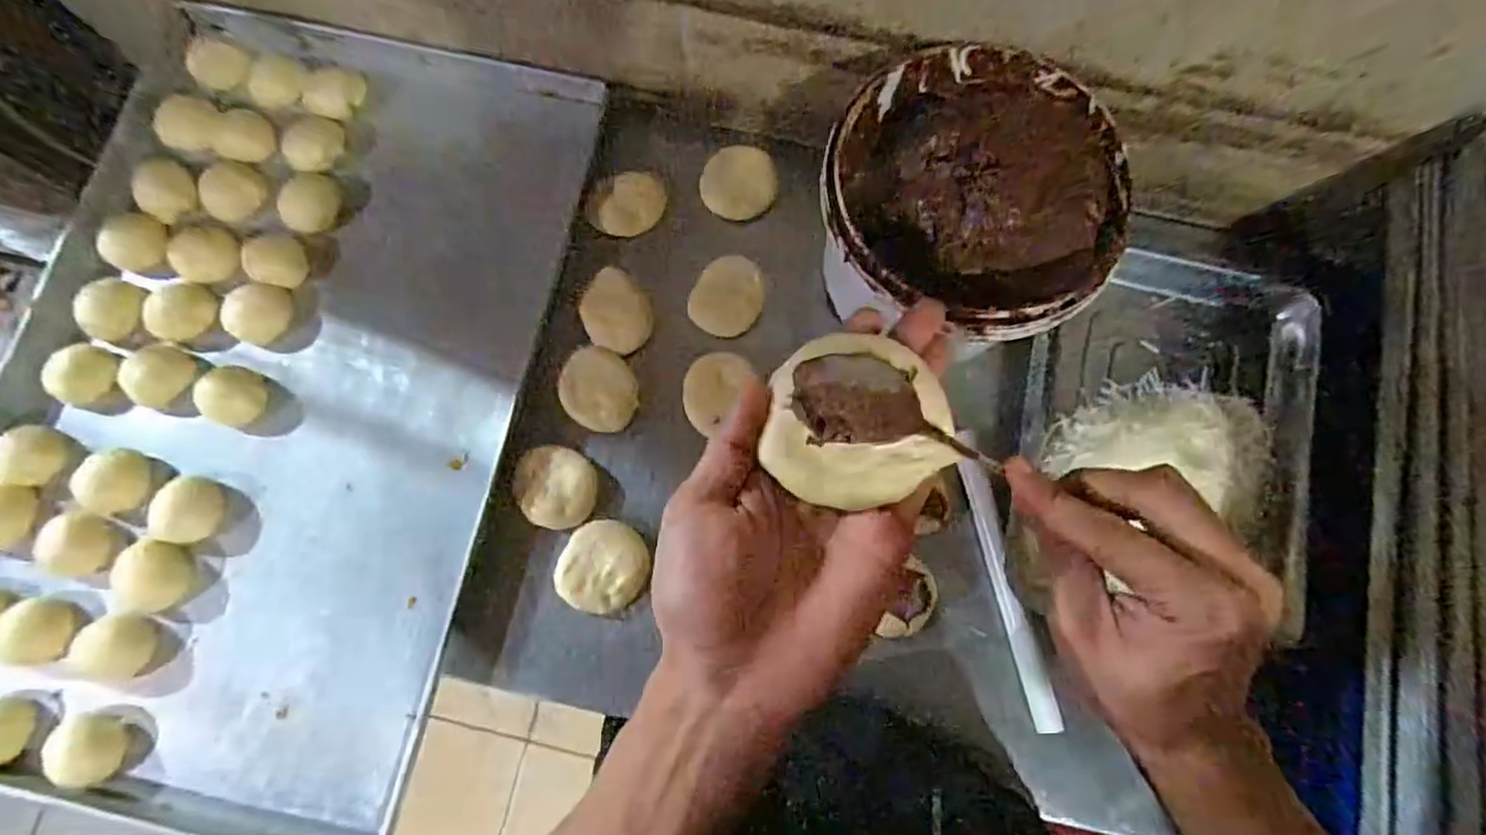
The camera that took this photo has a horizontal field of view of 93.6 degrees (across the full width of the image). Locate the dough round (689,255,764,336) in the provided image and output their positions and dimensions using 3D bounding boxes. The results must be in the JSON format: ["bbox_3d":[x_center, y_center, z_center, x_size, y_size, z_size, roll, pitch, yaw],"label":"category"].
[{"bbox_3d":[-0.013,-0.113,0.651,0.061,0.019,0.073,25,79,4],"label":"dough round"}]

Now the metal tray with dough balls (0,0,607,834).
[{"bbox_3d":[-0.423,-0.027,0.623,0.445,0.037,0.711,13,78,1],"label":"metal tray with dough balls"}]

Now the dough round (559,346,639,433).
[{"bbox_3d":[-0.129,-0.026,0.631,0.064,0.014,0.079,-31,81,-7],"label":"dough round"}]

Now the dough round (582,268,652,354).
[{"bbox_3d":[-0.119,-0.097,0.648,0.062,0.013,0.073,-43,82,-9],"label":"dough round"}]

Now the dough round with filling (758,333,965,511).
[{"bbox_3d":[0.046,0.003,0.270,0.069,0.025,0.058,7,78,0],"label":"dough round with filling"}]

